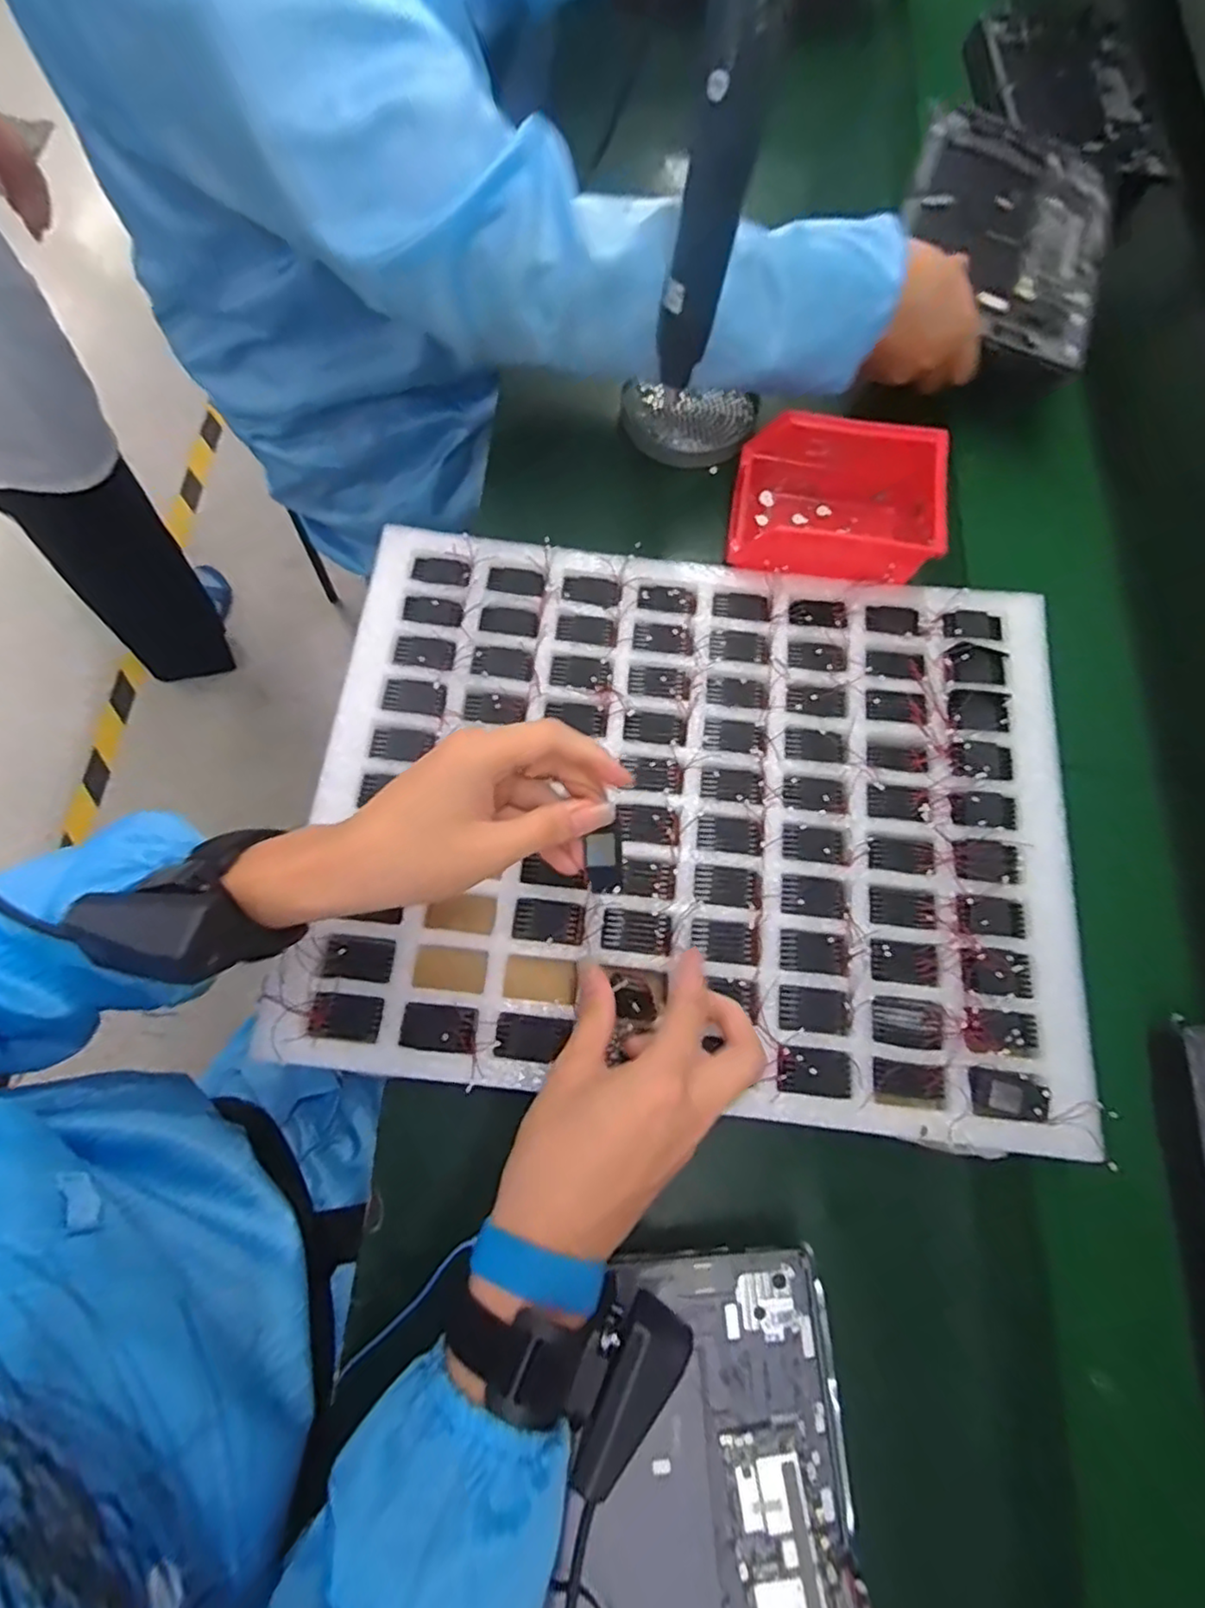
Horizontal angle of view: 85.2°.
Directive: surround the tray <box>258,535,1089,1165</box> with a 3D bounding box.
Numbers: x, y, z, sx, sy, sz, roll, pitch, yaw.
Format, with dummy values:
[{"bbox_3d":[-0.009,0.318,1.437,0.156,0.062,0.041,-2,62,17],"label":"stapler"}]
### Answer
[{"bbox_3d":[0.061,0.000,0.416,0.455,0.026,0.351,7,71,0],"label":"tray"}]

